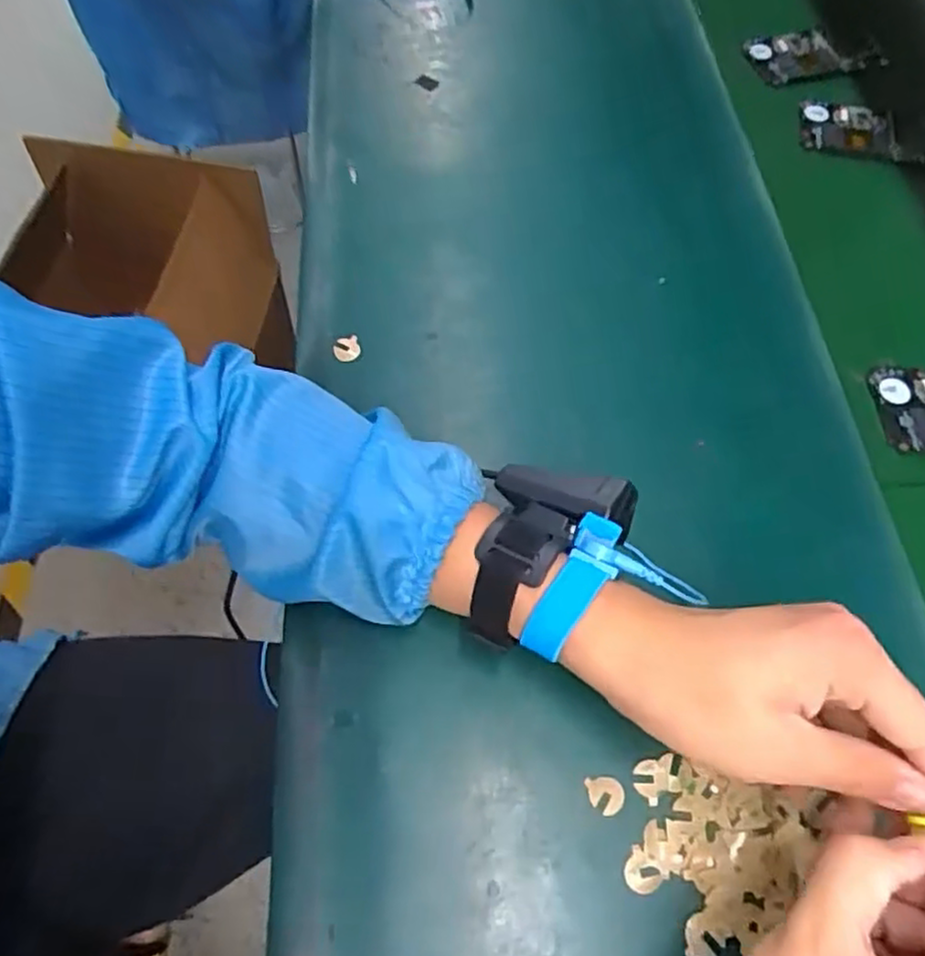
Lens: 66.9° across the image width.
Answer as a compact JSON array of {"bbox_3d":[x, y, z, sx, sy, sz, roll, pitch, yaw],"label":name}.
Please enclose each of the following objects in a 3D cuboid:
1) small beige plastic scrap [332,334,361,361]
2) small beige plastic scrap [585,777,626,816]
[{"bbox_3d":[-0.078,-0.087,0.472,0.018,0.010,0.013,-17,64,-7],"label":"small beige plastic scrap"},{"bbox_3d":[0.071,0.157,0.345,0.018,0.004,0.017,-4,63,-1],"label":"small beige plastic scrap"}]

